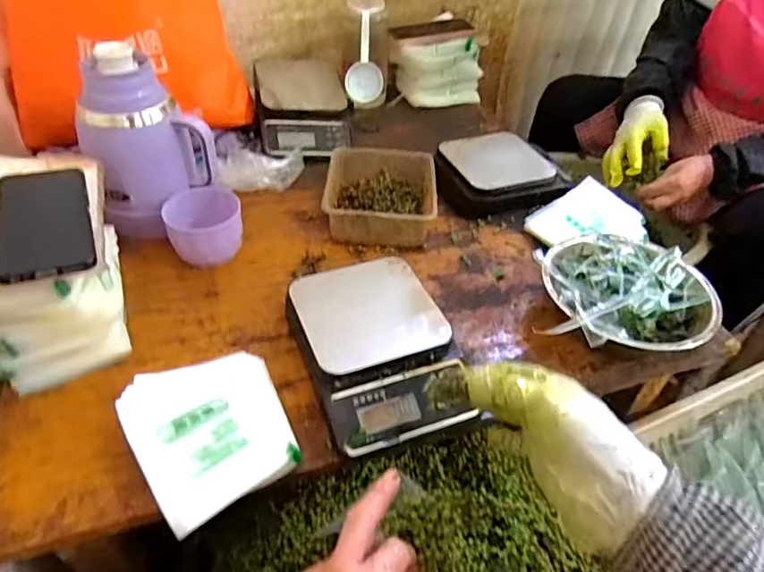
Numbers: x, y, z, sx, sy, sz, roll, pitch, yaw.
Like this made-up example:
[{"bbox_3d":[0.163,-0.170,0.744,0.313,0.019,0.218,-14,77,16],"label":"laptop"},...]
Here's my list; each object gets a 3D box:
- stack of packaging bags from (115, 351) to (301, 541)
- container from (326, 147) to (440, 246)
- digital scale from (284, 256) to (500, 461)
[{"bbox_3d":[-0.153,0.132,0.486,0.131,0.042,0.151,-20,49,-24],"label":"stack of packaging bags"},{"bbox_3d":[-0.003,-0.128,0.763,0.148,0.061,0.179,4,43,-2],"label":"container"},{"bbox_3d":[-0.004,0.064,0.552,0.148,0.047,0.212,-14,47,-19],"label":"digital scale"}]

